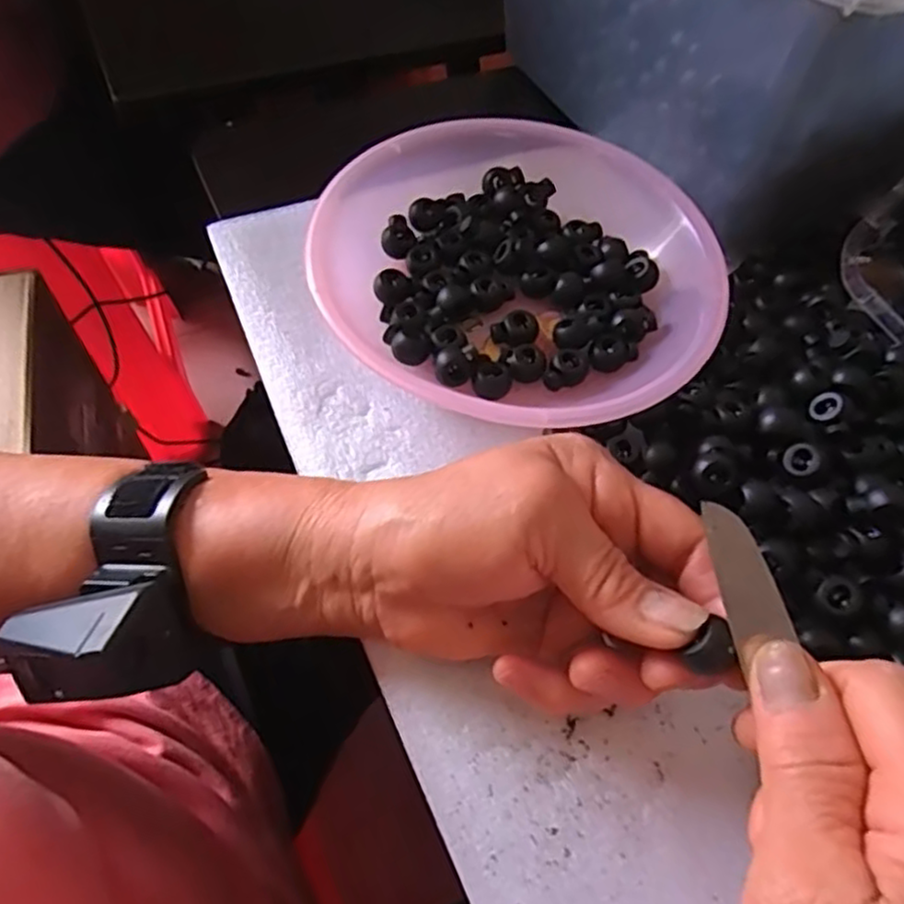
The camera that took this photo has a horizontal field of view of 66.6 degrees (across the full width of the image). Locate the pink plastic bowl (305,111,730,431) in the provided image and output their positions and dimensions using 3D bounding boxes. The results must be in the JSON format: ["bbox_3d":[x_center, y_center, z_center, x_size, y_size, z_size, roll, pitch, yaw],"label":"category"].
[{"bbox_3d":[0.031,-0.094,0.333,0.188,0.032,0.191,2,59,-3],"label":"pink plastic bowl"}]

